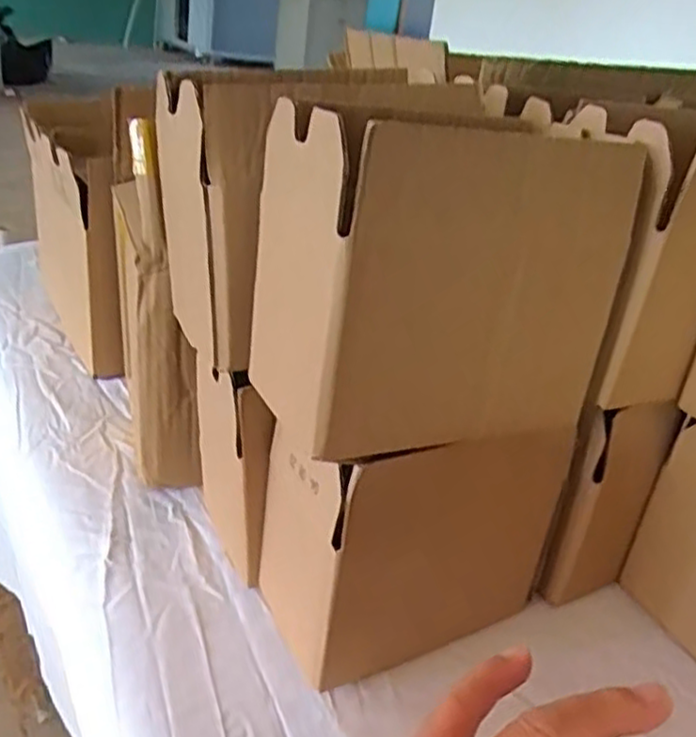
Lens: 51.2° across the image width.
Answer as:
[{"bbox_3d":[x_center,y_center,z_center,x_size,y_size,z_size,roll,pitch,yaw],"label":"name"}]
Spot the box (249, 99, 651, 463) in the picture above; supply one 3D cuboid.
[{"bbox_3d":[0.050,-0.049,0.393,0.173,0.160,0.095,-9,32,-28],"label":"box"}]

